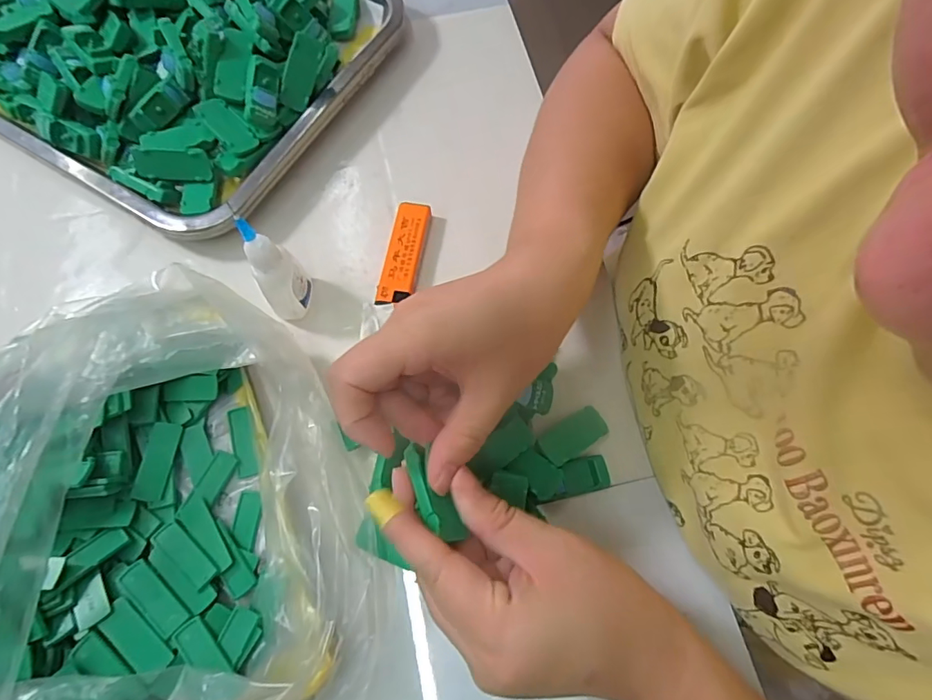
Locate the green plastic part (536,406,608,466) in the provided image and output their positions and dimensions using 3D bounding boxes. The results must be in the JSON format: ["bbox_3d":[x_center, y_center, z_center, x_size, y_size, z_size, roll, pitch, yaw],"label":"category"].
[{"bbox_3d":[0.064,0.051,0.296,0.040,0.013,0.020,-30,73,-13],"label":"green plastic part"}]

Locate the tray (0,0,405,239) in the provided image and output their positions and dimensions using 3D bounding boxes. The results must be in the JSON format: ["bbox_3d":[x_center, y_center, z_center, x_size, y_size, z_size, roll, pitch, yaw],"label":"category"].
[{"bbox_3d":[-0.250,-0.247,0.379,0.340,0.062,0.257,30,73,10],"label":"tray"}]

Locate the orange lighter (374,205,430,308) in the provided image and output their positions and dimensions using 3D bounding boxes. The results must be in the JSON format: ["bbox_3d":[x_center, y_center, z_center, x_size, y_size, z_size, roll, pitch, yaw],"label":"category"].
[{"bbox_3d":[-0.042,-0.063,0.336,0.026,0.014,0.076,11,69,1],"label":"orange lighter"}]

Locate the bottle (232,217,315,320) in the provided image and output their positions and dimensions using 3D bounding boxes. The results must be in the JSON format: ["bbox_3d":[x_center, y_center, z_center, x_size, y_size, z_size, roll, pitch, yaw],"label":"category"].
[{"bbox_3d":[-0.111,-0.046,0.291,0.027,0.085,0.022,-31,74,-14],"label":"bottle"}]

